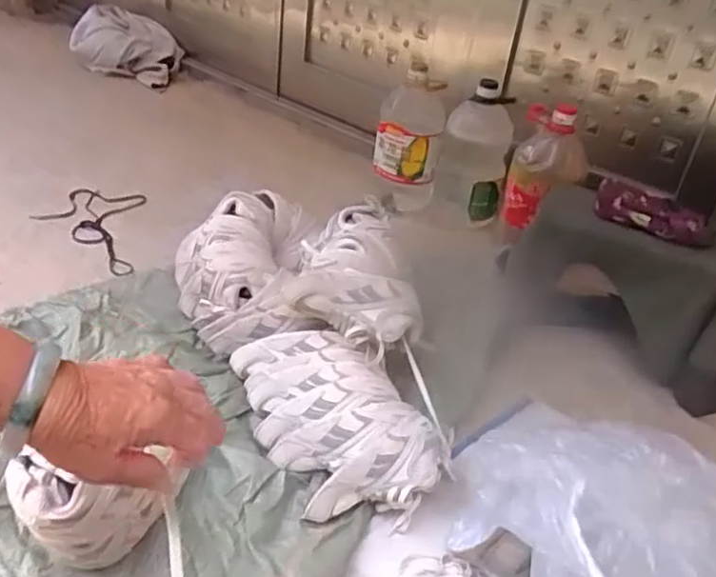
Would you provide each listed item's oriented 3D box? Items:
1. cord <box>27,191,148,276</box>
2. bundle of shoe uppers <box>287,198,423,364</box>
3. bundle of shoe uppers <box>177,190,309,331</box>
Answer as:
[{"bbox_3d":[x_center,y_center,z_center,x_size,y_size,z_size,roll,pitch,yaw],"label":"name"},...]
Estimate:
[{"bbox_3d":[-0.530,-0.142,1.441,0.346,0.028,0.212,29,37,28],"label":"cord"},{"bbox_3d":[-0.025,-0.020,1.051,0.172,0.121,0.300,-1,34,-15],"label":"bundle of shoe uppers"},{"bbox_3d":[-0.222,-0.068,1.183,0.226,0.140,0.303,11,32,4],"label":"bundle of shoe uppers"}]

